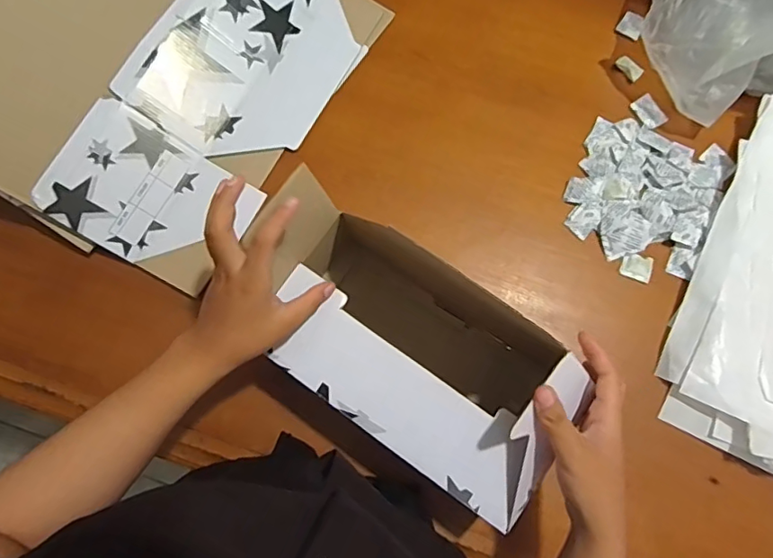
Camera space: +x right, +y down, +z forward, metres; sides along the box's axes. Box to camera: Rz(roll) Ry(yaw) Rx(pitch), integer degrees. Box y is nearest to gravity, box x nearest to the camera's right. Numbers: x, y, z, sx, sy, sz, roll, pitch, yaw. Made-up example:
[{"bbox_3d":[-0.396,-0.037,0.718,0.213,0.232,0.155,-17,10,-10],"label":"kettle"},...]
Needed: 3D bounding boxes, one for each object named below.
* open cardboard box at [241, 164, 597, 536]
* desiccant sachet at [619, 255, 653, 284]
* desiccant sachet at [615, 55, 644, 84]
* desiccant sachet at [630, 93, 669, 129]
[{"bbox_3d":[0.020,0.075,0.495,0.284,0.192,0.146,35,79,8],"label":"open cardboard box"},{"bbox_3d":[0.283,-0.014,0.595,0.033,0.007,0.030,21,76,5],"label":"desiccant sachet"},{"bbox_3d":[0.302,-0.262,0.655,0.018,0.011,0.035,-35,79,-7],"label":"desiccant sachet"},{"bbox_3d":[0.319,-0.203,0.641,0.028,0.005,0.042,-30,77,-8],"label":"desiccant sachet"}]

